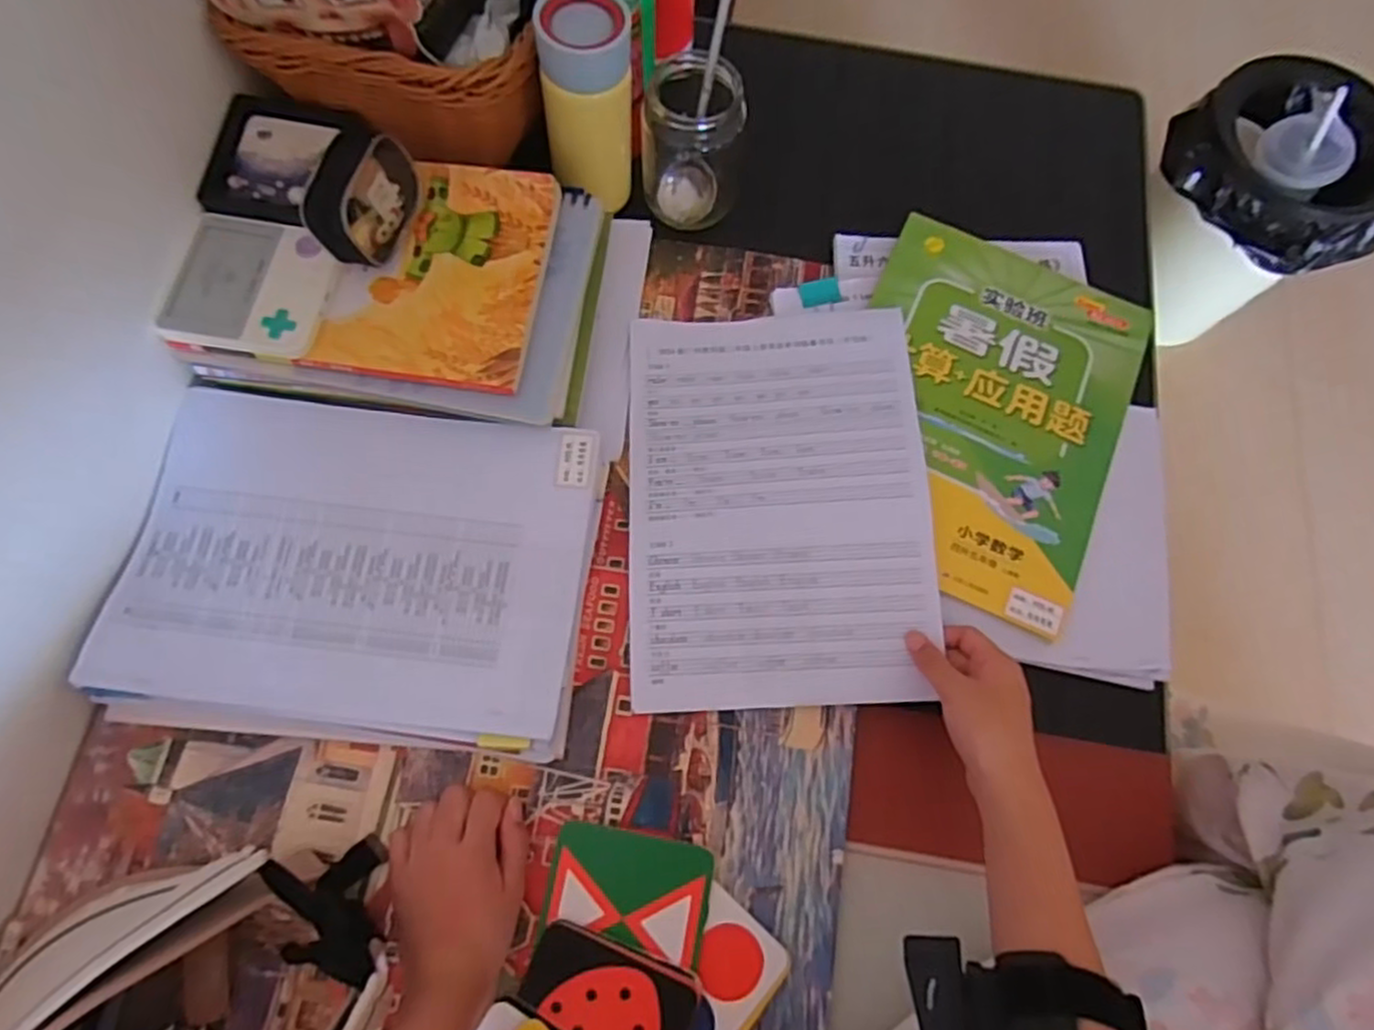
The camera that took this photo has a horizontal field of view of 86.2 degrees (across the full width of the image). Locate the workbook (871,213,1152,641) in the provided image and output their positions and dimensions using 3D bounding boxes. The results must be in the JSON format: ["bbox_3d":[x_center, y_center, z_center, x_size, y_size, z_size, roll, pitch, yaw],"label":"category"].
[{"bbox_3d":[0.223,-0.079,0.558,0.201,0.013,0.293,23,73,5],"label":"workbook"}]

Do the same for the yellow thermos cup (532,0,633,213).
[{"bbox_3d":[-0.072,-0.305,0.546,0.062,0.136,0.071,1,73,-2],"label":"yellow thermos cup"}]

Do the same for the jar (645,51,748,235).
[{"bbox_3d":[0.005,-0.287,0.580,0.073,0.113,0.067,1,73,-2],"label":"jar"}]

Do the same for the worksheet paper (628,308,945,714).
[{"bbox_3d":[0.063,-0.015,0.526,0.206,0.022,0.291,-3,73,5],"label":"worksheet paper"}]

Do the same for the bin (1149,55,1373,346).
[{"bbox_3d":[0.678,-0.366,0.924,0.232,0.317,0.232,-38,78,-13],"label":"bin"}]

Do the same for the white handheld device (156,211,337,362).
[{"bbox_3d":[-0.296,-0.158,0.503,0.100,0.014,0.097,12,73,2],"label":"white handheld device"}]

